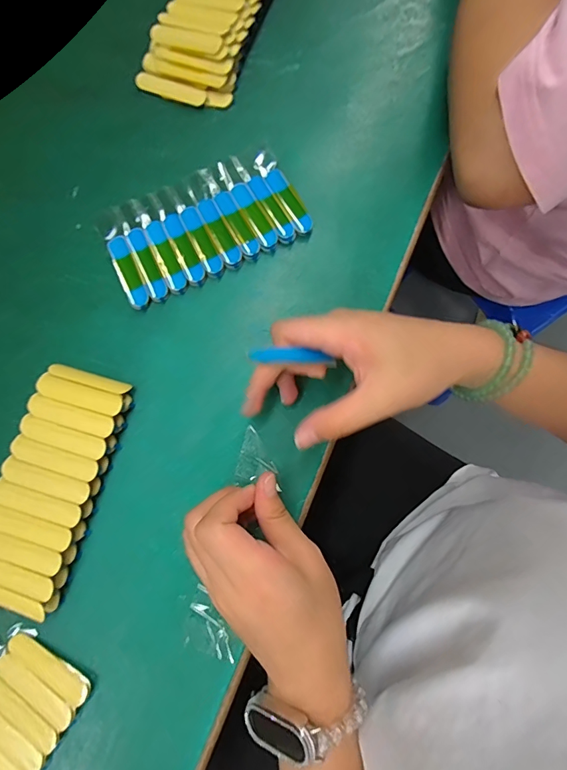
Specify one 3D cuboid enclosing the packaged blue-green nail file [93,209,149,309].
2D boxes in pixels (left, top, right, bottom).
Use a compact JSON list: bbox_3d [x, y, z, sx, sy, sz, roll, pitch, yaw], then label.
[{"bbox_3d":[-0.126,-0.099,0.322,0.018,0.006,0.090,-27,80,-5],"label":"packaged blue-green nail file"}]

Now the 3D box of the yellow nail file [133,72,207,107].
[{"bbox_3d":[-0.096,-0.251,0.351,0.063,0.004,0.013,21,106,5],"label":"yellow nail file"}]

